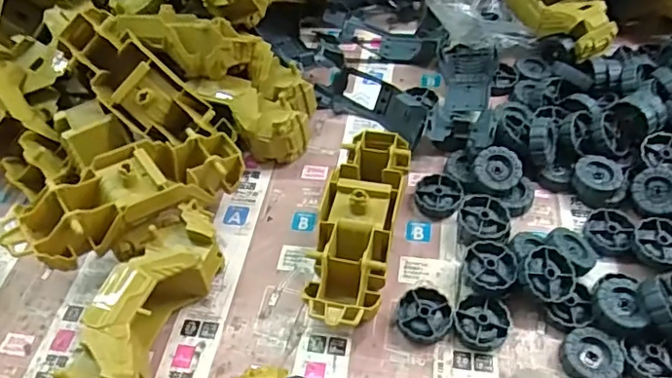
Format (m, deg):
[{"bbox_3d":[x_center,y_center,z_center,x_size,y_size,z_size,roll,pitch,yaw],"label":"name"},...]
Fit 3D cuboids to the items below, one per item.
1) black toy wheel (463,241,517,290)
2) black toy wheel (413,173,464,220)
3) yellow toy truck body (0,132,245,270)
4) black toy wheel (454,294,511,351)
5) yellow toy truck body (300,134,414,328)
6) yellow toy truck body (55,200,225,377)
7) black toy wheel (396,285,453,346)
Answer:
[{"bbox_3d":[0.112,0.057,0.408,0.036,0.012,0.040,7,52,9],"label":"black toy wheel"},{"bbox_3d":[0.085,0.005,0.464,0.037,0.012,0.040,-2,51,2],"label":"black toy wheel"},{"bbox_3d":[-0.154,0.003,0.426,0.175,0.046,0.058,-30,55,-20],"label":"yellow toy truck body"},{"bbox_3d":[0.102,0.094,0.392,0.038,0.012,0.038,-1,51,2],"label":"black toy wheel"},{"bbox_3d":[0.018,0.023,0.426,0.054,0.055,0.176,9,52,11],"label":"yellow toy truck body"},{"bbox_3d":[-0.129,0.087,0.386,0.049,0.056,0.166,12,53,12],"label":"yellow toy truck body"},{"bbox_3d":[0.062,0.090,0.397,0.037,0.012,0.038,-1,51,2],"label":"black toy wheel"}]

